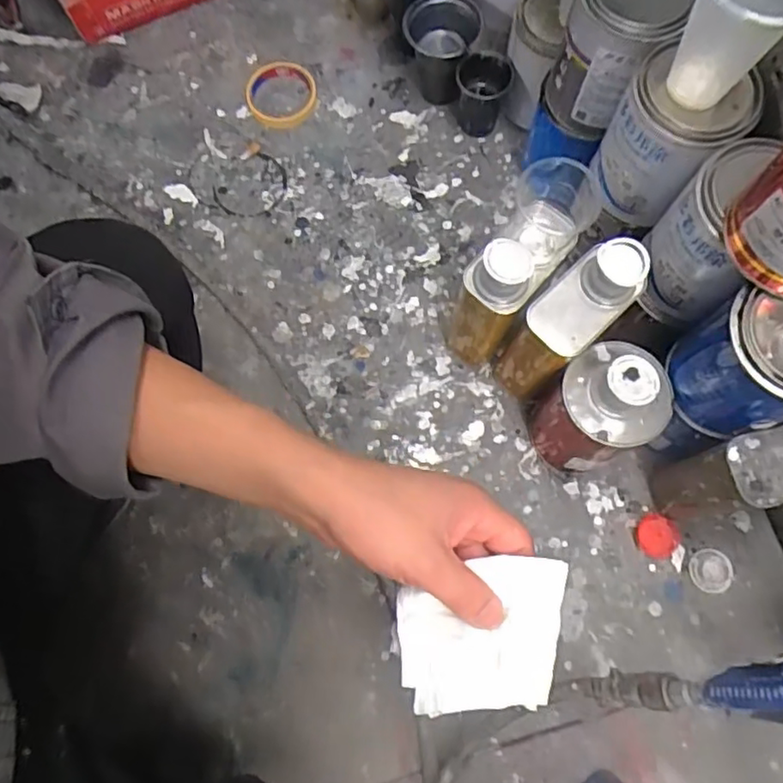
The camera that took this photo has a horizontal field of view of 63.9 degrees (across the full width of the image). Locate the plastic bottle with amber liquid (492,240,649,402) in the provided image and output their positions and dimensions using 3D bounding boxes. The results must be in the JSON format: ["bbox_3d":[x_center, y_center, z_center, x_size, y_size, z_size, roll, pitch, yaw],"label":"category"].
[{"bbox_3d":[0.171,-0.062,0.631,0.100,0.212,0.061,-42,79,-11],"label":"plastic bottle with amber liquid"}]

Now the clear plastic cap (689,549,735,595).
[{"bbox_3d":[0.337,0.189,0.662,0.042,0.008,0.044,0,75,0],"label":"clear plastic cap"}]

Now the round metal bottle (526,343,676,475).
[{"bbox_3d":[0.204,0.017,0.625,0.092,0.183,0.092,0,75,0],"label":"round metal bottle"}]

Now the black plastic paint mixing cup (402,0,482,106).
[{"bbox_3d":[0.057,-0.419,0.774,0.088,0.101,0.082,12,75,3],"label":"black plastic paint mixing cup"}]

